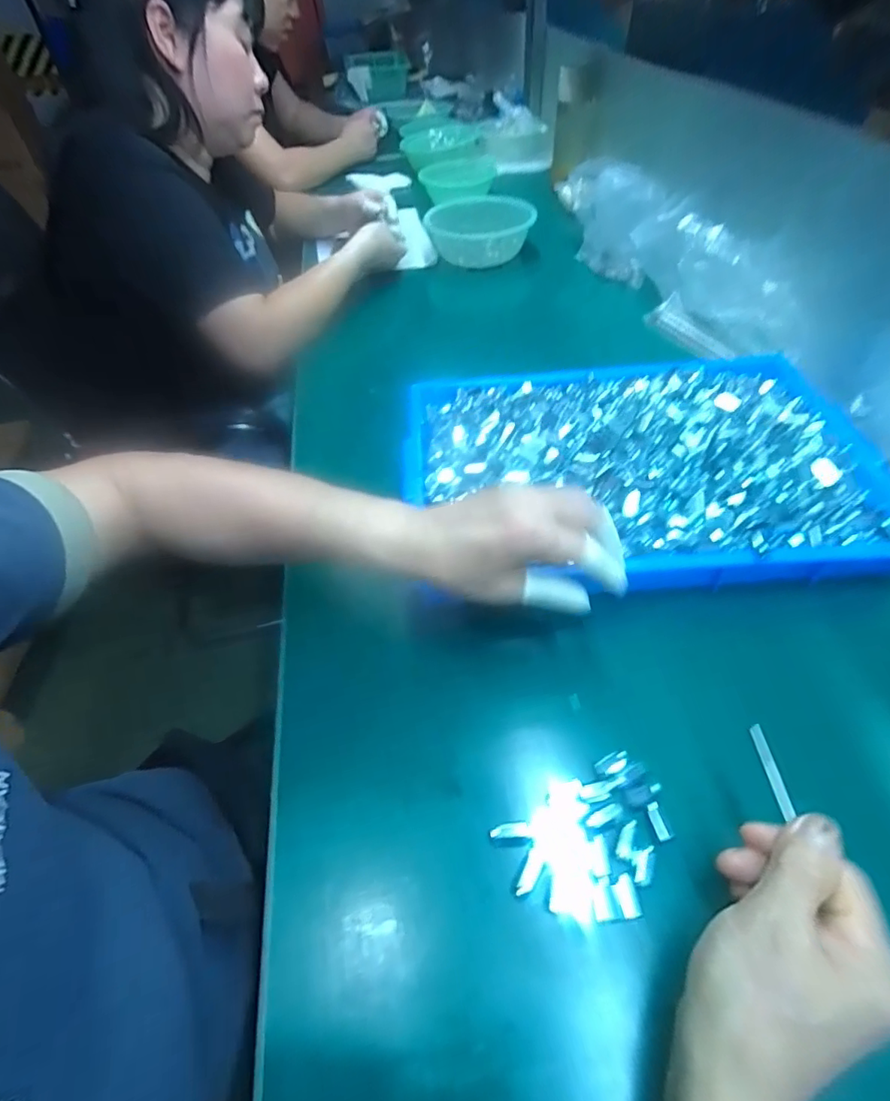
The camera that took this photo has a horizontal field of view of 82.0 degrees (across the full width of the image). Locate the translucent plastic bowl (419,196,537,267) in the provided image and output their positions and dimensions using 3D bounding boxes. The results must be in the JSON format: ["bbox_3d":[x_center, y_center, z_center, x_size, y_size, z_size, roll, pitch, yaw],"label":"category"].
[{"bbox_3d":[0.059,-0.555,0.888,0.182,0.066,0.161,-8,50,-3],"label":"translucent plastic bowl"}]

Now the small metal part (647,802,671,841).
[{"bbox_3d":[0.132,0.169,0.318,0.007,0.005,0.021,-8,50,-3],"label":"small metal part"}]

